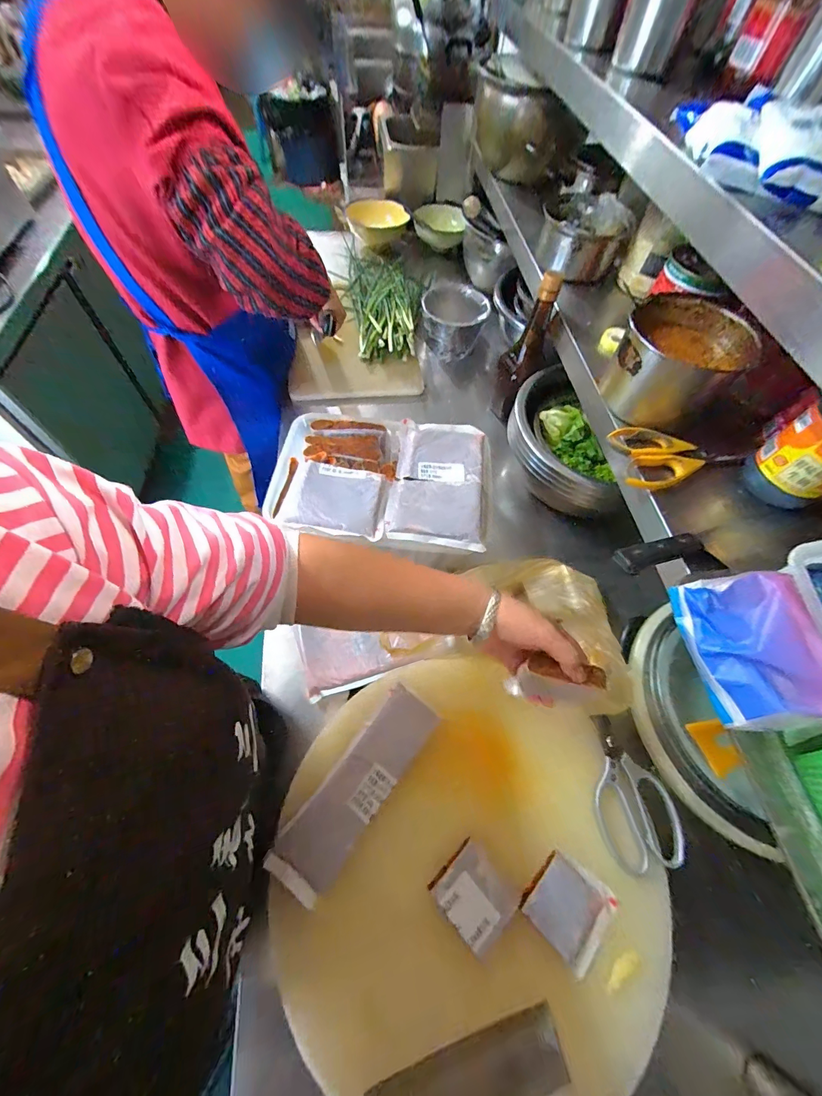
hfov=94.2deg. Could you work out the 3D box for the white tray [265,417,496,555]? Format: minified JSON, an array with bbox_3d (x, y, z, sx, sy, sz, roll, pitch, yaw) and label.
[{"bbox_3d":[-0.048,-0.110,0.582,0.333,0.043,0.241,9,61,1],"label":"white tray"}]

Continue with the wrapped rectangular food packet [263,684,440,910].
[{"bbox_3d":[-0.056,0.258,0.419,0.064,0.013,0.213,35,65,15],"label":"wrapped rectangular food packet"}]

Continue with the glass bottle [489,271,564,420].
[{"bbox_3d":[0.211,-0.364,0.714,0.072,0.247,0.067,17,62,6],"label":"glass bottle"}]

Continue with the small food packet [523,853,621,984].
[{"bbox_3d":[0.162,0.362,0.385,0.076,0.014,0.079,-40,71,-22],"label":"small food packet"}]

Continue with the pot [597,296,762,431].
[{"bbox_3d":[0.346,-0.245,0.514,0.157,0.095,0.136,-32,68,-19],"label":"pot"}]

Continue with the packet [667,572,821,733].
[{"bbox_3d":[0.286,0.080,0.318,0.089,0.048,0.126,0,62,-4],"label":"packet"}]

